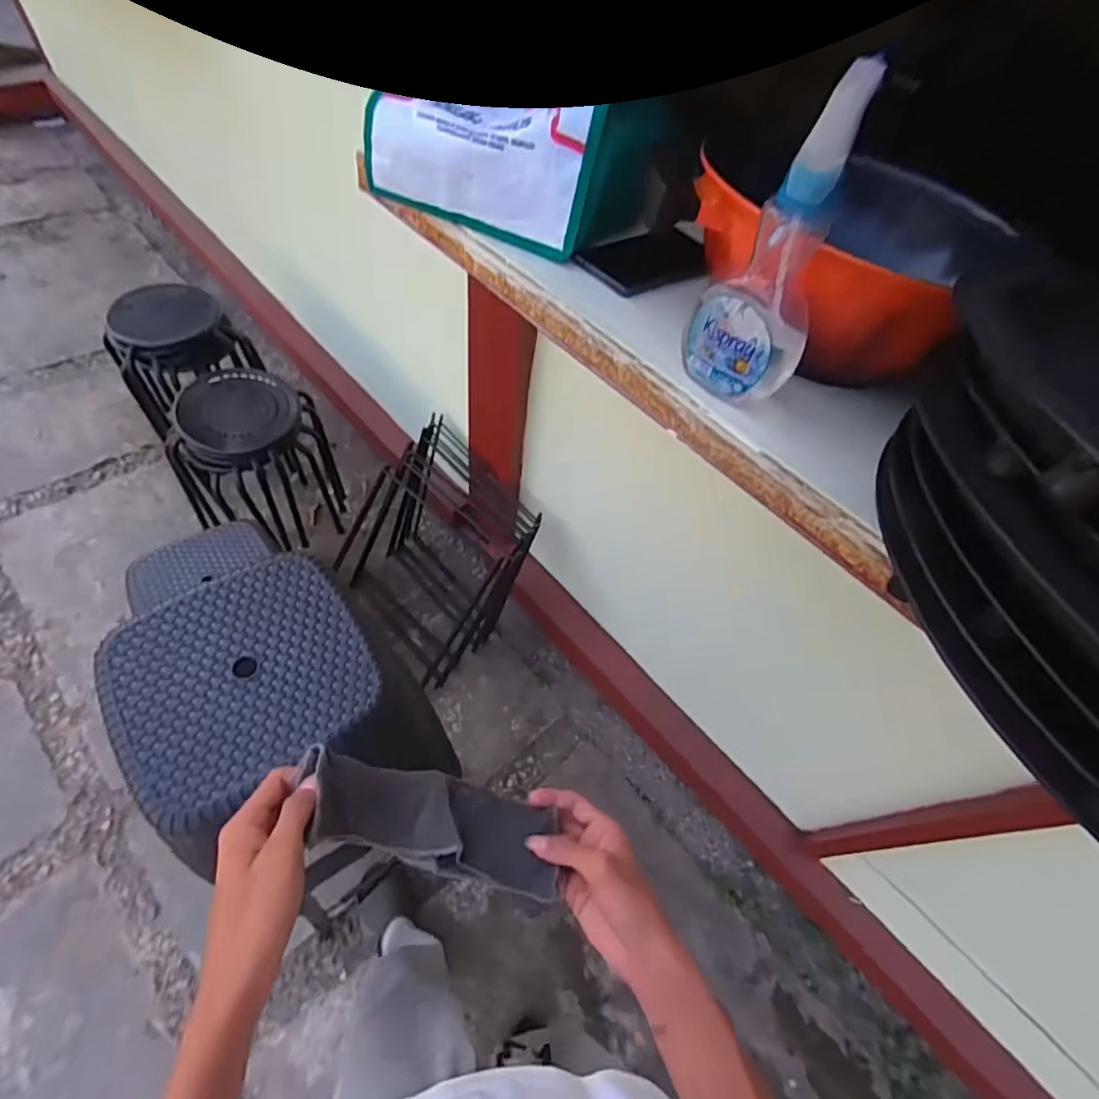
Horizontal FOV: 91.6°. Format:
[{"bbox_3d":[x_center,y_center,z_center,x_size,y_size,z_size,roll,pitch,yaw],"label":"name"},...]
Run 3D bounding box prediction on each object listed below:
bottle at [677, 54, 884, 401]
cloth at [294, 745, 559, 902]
[{"bbox_3d":[0.158,-0.194,0.369,0.086,0.211,0.052,40,57,19],"label":"bottle"},{"bbox_3d":[-0.089,0.211,0.420,0.211,0.035,0.066,26,57,-16],"label":"cloth"}]

